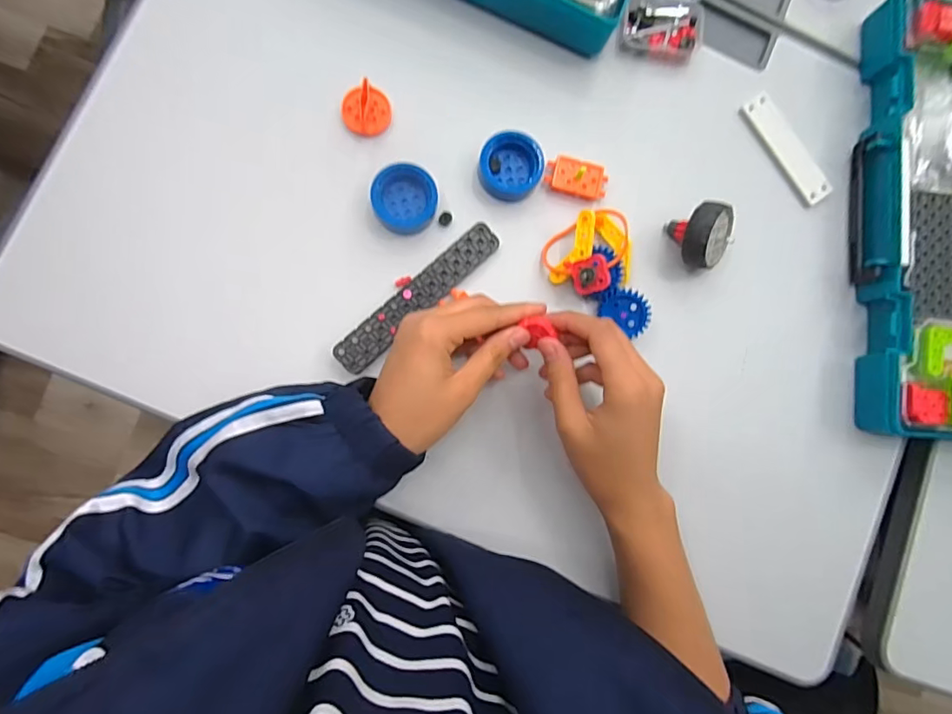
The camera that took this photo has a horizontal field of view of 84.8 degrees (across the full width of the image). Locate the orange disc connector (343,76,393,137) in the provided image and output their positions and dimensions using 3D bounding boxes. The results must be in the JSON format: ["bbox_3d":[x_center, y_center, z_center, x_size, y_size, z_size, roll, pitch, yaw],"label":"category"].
[{"bbox_3d":[-0.083,-0.189,0.395,0.036,0.022,0.035,1,85,-6],"label":"orange disc connector"}]

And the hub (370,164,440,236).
[{"bbox_3d":[-0.053,-0.118,0.389,0.046,0.022,0.045,1,85,-6],"label":"hub"}]

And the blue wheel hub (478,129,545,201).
[{"bbox_3d":[0.027,-0.147,0.402,0.048,0.021,0.044,1,85,-6],"label":"blue wheel hub"}]

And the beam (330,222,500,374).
[{"bbox_3d":[-0.042,-0.045,0.390,0.148,0.013,0.025,-44,91,-8],"label":"beam"}]

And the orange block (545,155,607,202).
[{"bbox_3d":[0.080,-0.140,0.407,0.047,0.019,0.025,10,84,-5],"label":"orange block"}]

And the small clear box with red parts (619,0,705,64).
[{"bbox_3d":[0.156,-0.292,0.425,0.065,0.027,0.094,9,84,-6],"label":"small clear box with red parts"}]

